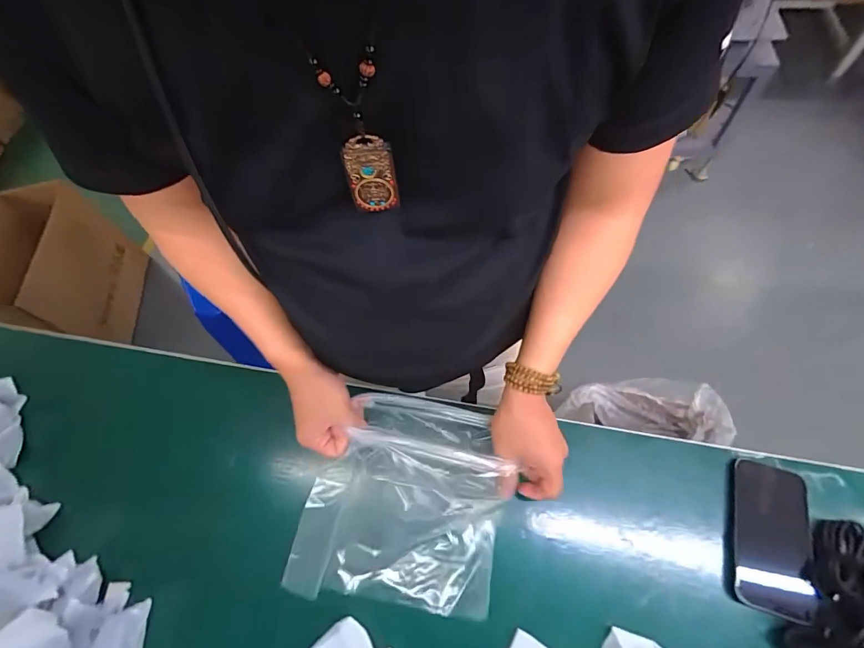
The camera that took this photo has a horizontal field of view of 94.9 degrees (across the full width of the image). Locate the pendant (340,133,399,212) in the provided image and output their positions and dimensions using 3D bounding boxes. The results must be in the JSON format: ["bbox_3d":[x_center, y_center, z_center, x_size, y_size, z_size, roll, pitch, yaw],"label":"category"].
[{"bbox_3d":[-0.038,-0.093,0.251,0.030,0.053,0.005,-4,61,1],"label":"pendant"}]

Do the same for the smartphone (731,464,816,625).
[{"bbox_3d":[0.370,0.229,0.431,0.070,0.012,0.147,16,64,11],"label":"smartphone"}]

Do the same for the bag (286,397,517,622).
[{"bbox_3d":[-0.031,0.198,0.444,0.207,0.104,0.205,9,62,7],"label":"bag"}]

